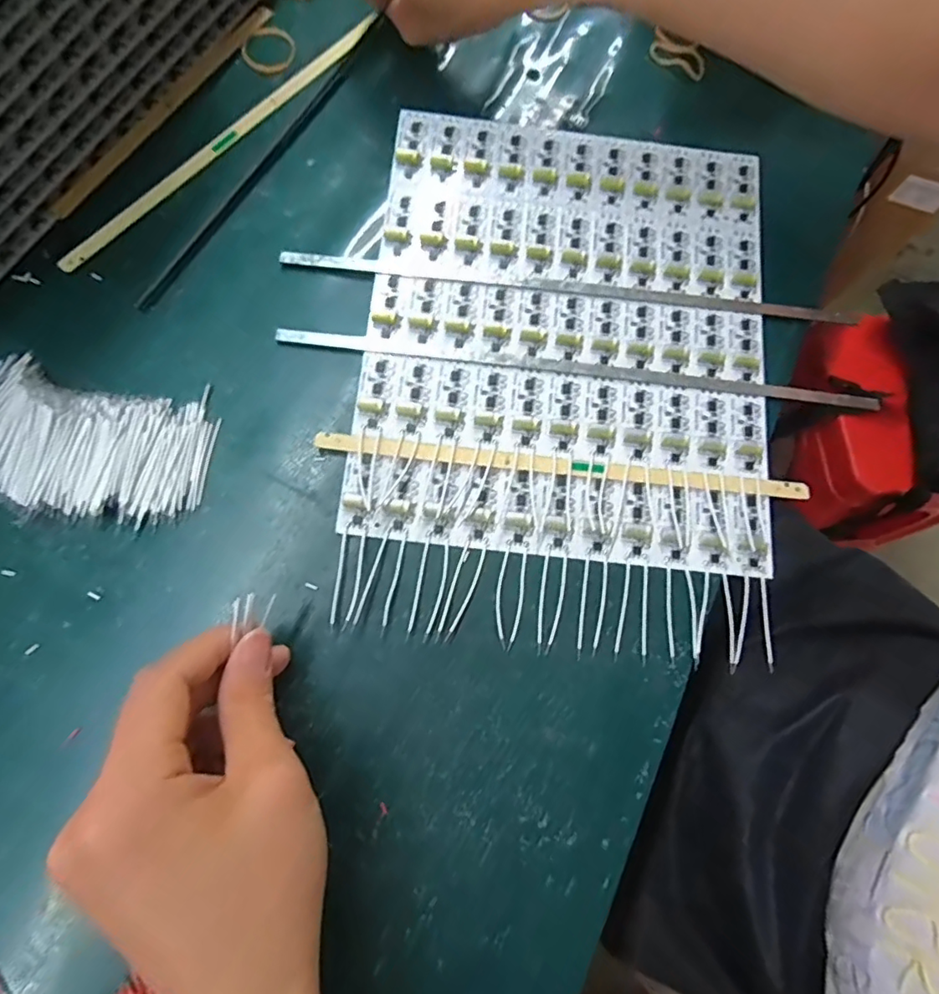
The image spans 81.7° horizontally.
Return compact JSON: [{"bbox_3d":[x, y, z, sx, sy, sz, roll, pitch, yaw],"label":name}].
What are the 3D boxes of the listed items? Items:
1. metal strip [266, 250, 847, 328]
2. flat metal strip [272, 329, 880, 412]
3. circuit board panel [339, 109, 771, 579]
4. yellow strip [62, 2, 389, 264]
[{"bbox_3d":[0.052,-0.106,0.276,0.287,0.004,0.010,6,70,-2],"label":"metal strip"},{"bbox_3d":[0.054,-0.064,0.265,0.285,0.005,0.012,7,74,-1],"label":"flat metal strip"},{"bbox_3d":[0.050,-0.087,0.270,0.191,0.013,0.229,7,75,-2],"label":"circuit board panel"},{"bbox_3d":[-0.126,-0.194,0.289,0.009,0.004,0.222,39,77,9],"label":"yellow strip"}]

